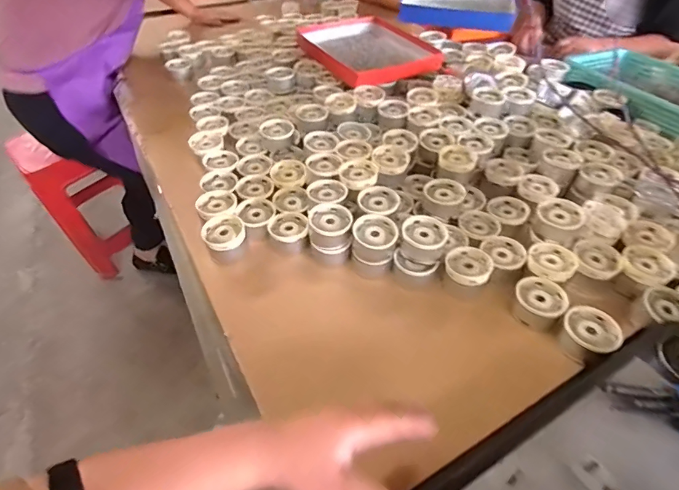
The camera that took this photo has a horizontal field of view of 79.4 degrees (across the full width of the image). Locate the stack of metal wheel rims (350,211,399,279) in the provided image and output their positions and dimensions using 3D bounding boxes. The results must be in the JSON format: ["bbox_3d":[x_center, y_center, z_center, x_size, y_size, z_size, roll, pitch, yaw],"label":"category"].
[{"bbox_3d":[0.055,0.001,0.655,0.070,0.070,0.077,6,45,6],"label":"stack of metal wheel rims"}]

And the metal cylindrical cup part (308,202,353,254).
[{"bbox_3d":[-0.015,-0.027,0.659,0.070,0.044,0.073,0,45,0],"label":"metal cylindrical cup part"}]

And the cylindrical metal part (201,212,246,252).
[{"bbox_3d":[-0.189,-0.021,0.670,0.066,0.019,0.077,-21,49,-20],"label":"cylindrical metal part"}]

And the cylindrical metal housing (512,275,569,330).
[{"bbox_3d":[0.288,0.082,0.590,0.068,0.035,0.068,0,45,0],"label":"cylindrical metal housing"}]

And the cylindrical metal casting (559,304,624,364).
[{"bbox_3d":[0.339,0.121,0.555,0.069,0.041,0.067,0,45,0],"label":"cylindrical metal casting"}]

